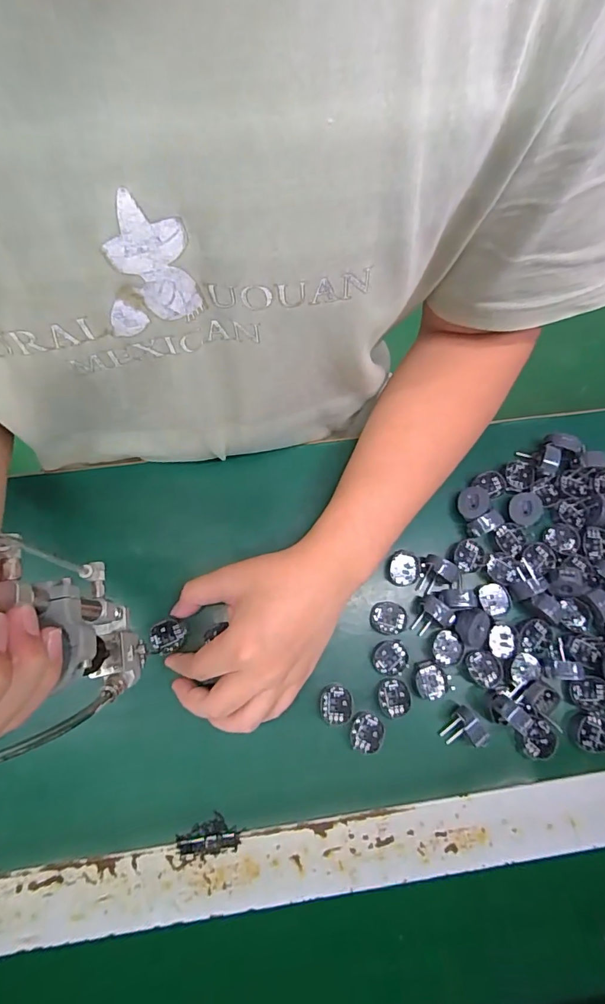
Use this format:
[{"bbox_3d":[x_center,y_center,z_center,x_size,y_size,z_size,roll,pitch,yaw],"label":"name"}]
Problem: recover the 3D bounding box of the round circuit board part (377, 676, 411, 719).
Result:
[{"bbox_3d":[0.071,0.152,0.351,0.025,0.006,0.030,-5,76,-3],"label":"round circuit board part"}]

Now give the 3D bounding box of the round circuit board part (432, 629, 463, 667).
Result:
[{"bbox_3d":[0.116,0.117,0.361,0.022,0.008,0.028,-7,76,-4],"label":"round circuit board part"}]

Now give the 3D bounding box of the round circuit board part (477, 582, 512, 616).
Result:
[{"bbox_3d":[0.158,0.080,0.371,0.027,0.005,0.026,-1,76,-2],"label":"round circuit board part"}]

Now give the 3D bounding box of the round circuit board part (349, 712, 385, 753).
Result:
[{"bbox_3d":[0.050,0.176,0.344,0.025,0.006,0.027,0,76,-2],"label":"round circuit board part"}]

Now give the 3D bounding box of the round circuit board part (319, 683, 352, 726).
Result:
[{"bbox_3d":[0.025,0.156,0.348,0.024,0.007,0.029,4,76,-1],"label":"round circuit board part"}]

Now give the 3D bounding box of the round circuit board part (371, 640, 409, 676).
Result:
[{"bbox_3d":[0.070,0.124,0.359,0.028,0.007,0.025,-5,76,-3],"label":"round circuit board part"}]

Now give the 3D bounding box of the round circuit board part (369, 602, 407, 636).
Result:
[{"bbox_3d":[0.070,0.095,0.368,0.027,0.010,0.025,-3,76,-3],"label":"round circuit board part"}]

